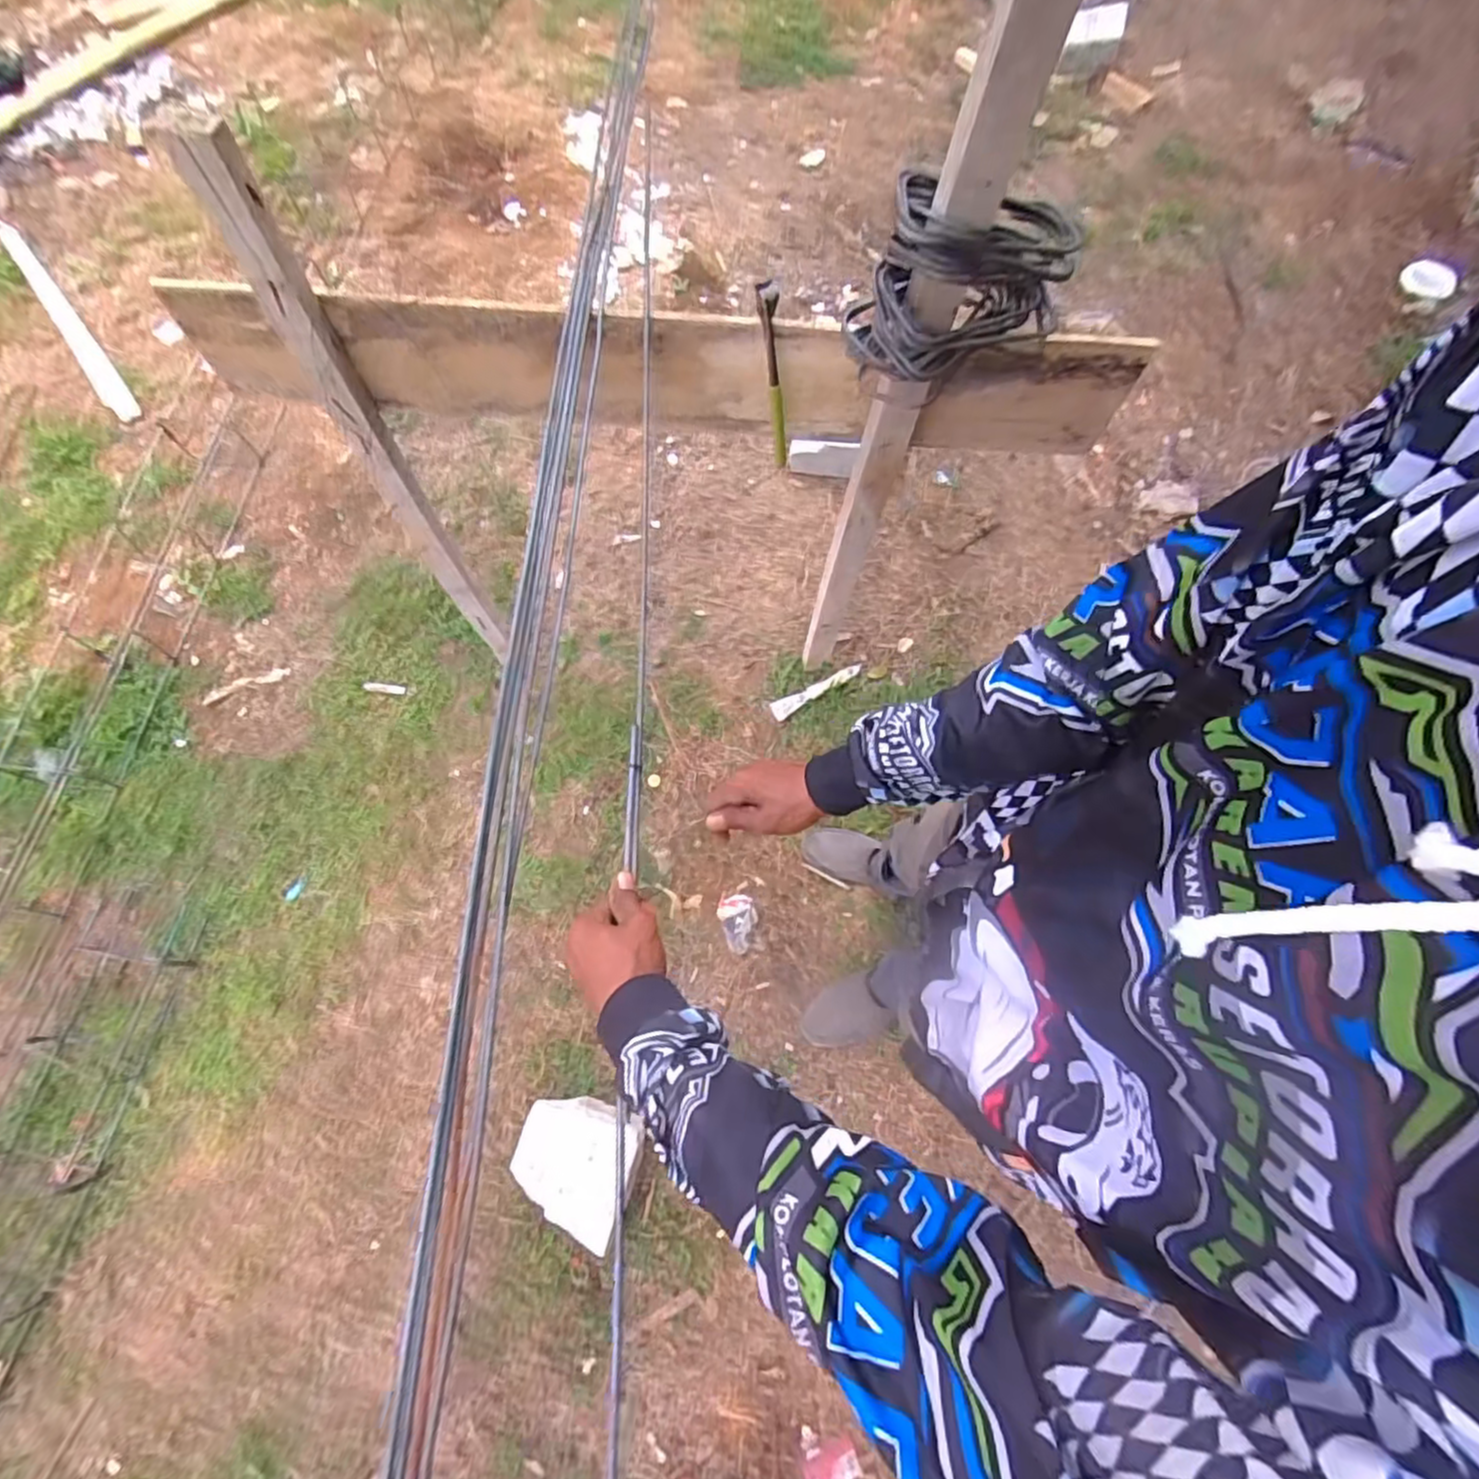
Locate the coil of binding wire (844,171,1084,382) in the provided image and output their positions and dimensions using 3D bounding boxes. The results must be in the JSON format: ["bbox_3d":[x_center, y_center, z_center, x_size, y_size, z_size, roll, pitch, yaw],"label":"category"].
[{"bbox_3d":[0.239,-0.481,0.676,0.229,0.134,0.119,-13,69,-3],"label":"coil of binding wire"}]

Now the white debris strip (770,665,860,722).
[{"bbox_3d":[0.177,-0.113,1.483,0.220,0.013,0.039,-28,73,5],"label":"white debris strip"}]

